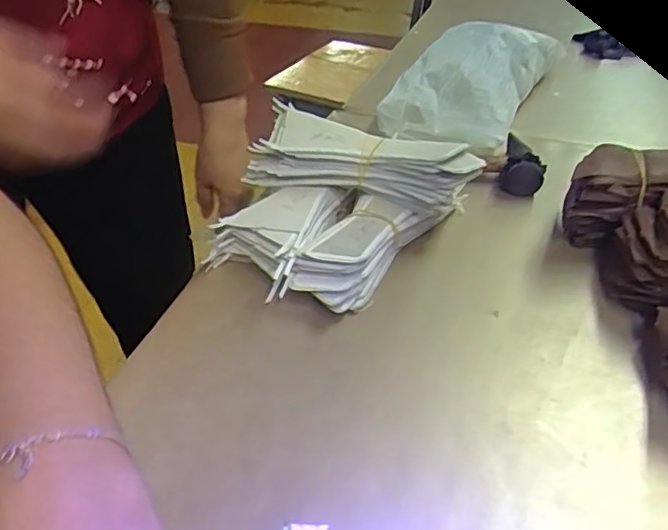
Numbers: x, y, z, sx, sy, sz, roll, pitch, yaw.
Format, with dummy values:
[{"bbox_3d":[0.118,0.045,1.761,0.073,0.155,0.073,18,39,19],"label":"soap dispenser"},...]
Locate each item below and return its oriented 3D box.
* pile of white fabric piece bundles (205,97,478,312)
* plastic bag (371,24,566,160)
[{"bbox_3d":[0.000,-0.047,0.476,0.187,0.076,0.173,17,42,20],"label":"pile of white fabric piece bundles"},{"bbox_3d":[0.166,-0.223,0.696,0.140,0.076,0.282,16,41,20],"label":"plastic bag"}]

